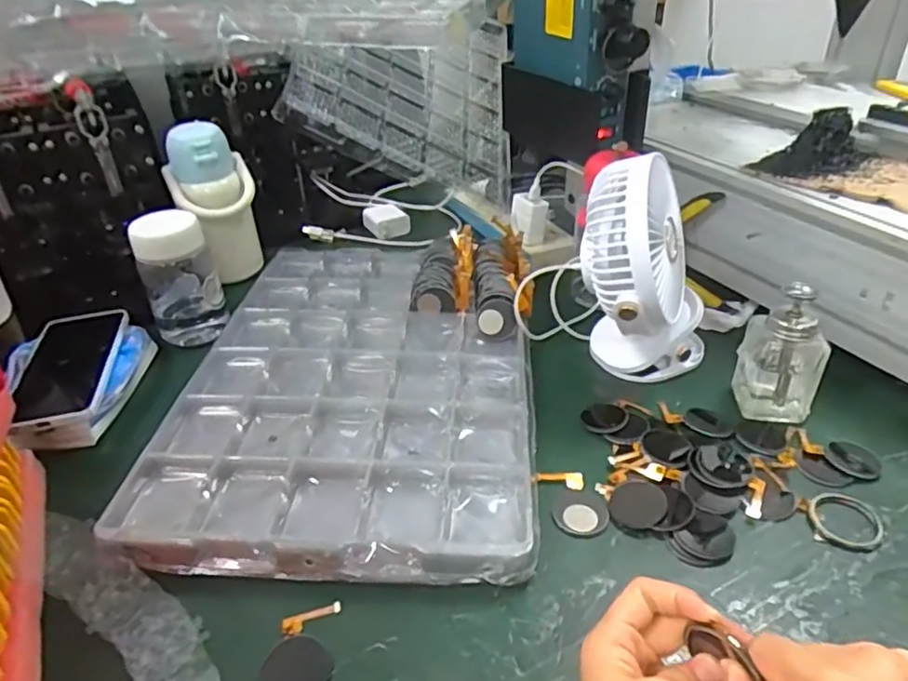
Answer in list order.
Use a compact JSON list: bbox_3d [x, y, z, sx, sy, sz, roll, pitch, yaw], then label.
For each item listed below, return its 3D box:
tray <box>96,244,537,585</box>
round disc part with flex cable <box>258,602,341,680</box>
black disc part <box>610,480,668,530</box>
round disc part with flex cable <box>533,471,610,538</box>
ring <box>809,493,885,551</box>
[{"bbox_3d":[-0.084,0.020,0.592,0.297,0.034,0.448,0,36,3],"label":"tray"},{"bbox_3d":[-0.094,0.192,0.379,0.042,0.004,0.064,-4,36,-3],"label":"round disc part with flex cable"},{"bbox_3d":[0.138,0.121,0.464,0.038,0.004,0.044,22,42,29],"label":"black disc part"},{"bbox_3d":[0.092,0.122,0.472,0.041,0.008,0.058,-13,37,-15],"label":"round disc part with flex cable"},{"bbox_3d":[0.286,0.130,0.452,0.047,0.006,0.047,-1,36,1],"label":"ring"}]

